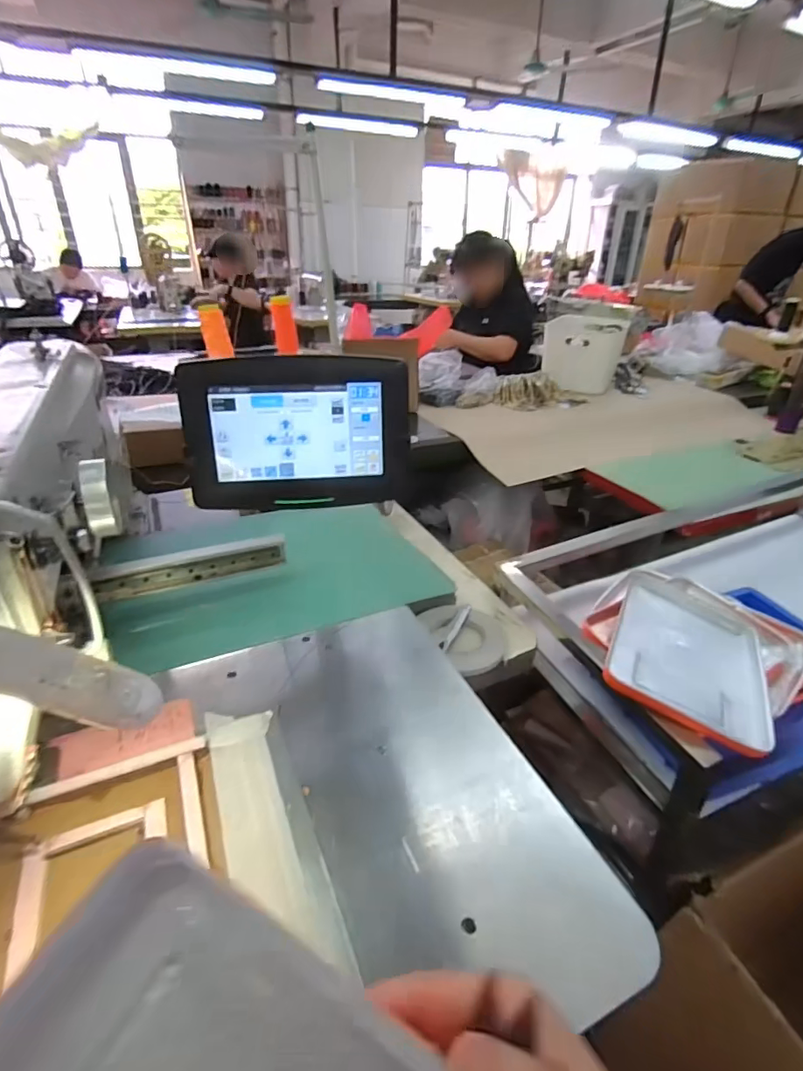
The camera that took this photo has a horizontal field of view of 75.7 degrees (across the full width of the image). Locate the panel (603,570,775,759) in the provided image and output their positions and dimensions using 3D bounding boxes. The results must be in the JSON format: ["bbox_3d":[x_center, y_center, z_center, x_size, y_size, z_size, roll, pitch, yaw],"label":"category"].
[{"bbox_3d":[0.371,0.143,0.669,0.176,0.037,0.291,16,33,24],"label":"panel"}]

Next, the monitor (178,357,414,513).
[{"bbox_3d":[-0.095,-0.095,0.486,0.201,0.134,0.028,-3,30,-8],"label":"monitor"}]

